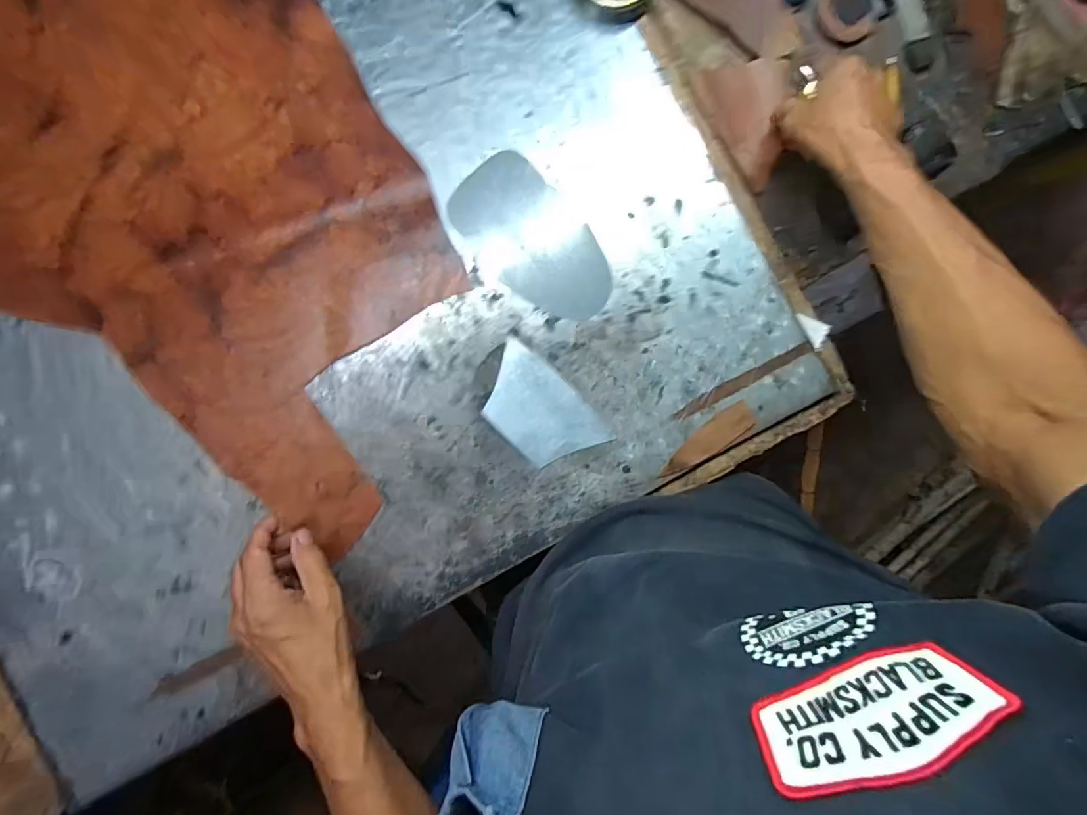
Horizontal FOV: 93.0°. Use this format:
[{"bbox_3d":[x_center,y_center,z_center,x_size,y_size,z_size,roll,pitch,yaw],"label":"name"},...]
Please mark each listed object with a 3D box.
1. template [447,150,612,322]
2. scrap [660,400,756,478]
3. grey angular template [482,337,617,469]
[{"bbox_3d":[-0.006,-0.152,0.471,0.162,0.004,0.090,43,87,-3],"label":"template"},{"bbox_3d":[0.150,0.032,0.471,0.095,0.004,0.027,-37,84,2],"label":"scrap"},{"bbox_3d":[-0.004,0.004,0.469,0.119,0.004,0.072,44,89,-3],"label":"grey angular template"}]

